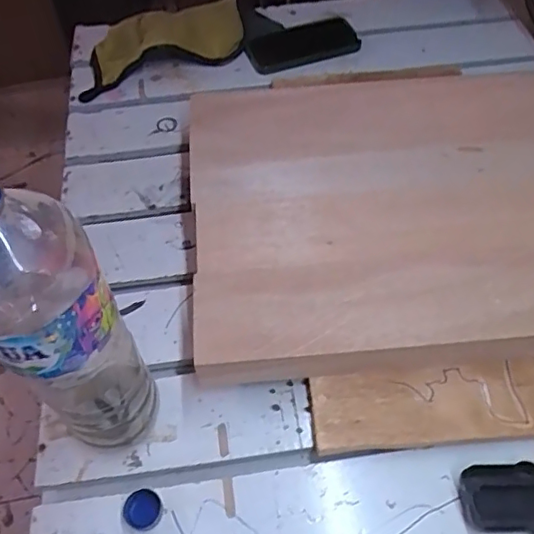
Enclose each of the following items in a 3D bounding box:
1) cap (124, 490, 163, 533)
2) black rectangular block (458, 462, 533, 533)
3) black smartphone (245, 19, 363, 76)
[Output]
[{"bbox_3d":[-0.106,0.209,0.480,0.032,0.013,0.031,-1,55,2],"label":"cap"},{"bbox_3d":[0.220,0.192,0.465,0.107,0.024,0.052,-4,55,0],"label":"black rectangular block"},{"bbox_3d":[0.054,-0.342,0.850,0.168,0.013,0.072,-22,57,-12],"label":"black smartphone"}]

